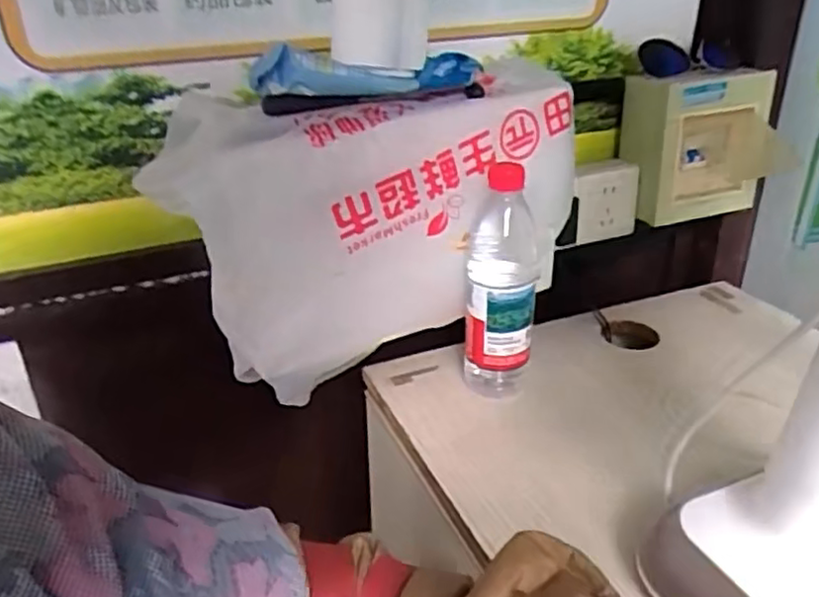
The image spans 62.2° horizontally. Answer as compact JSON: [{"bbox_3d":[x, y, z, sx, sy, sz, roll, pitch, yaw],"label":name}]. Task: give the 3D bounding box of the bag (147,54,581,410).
[{"bbox_3d":[-0.033,-0.066,0.641,0.362,0.243,0.163,-16,33,-25],"label":"bag"}]

